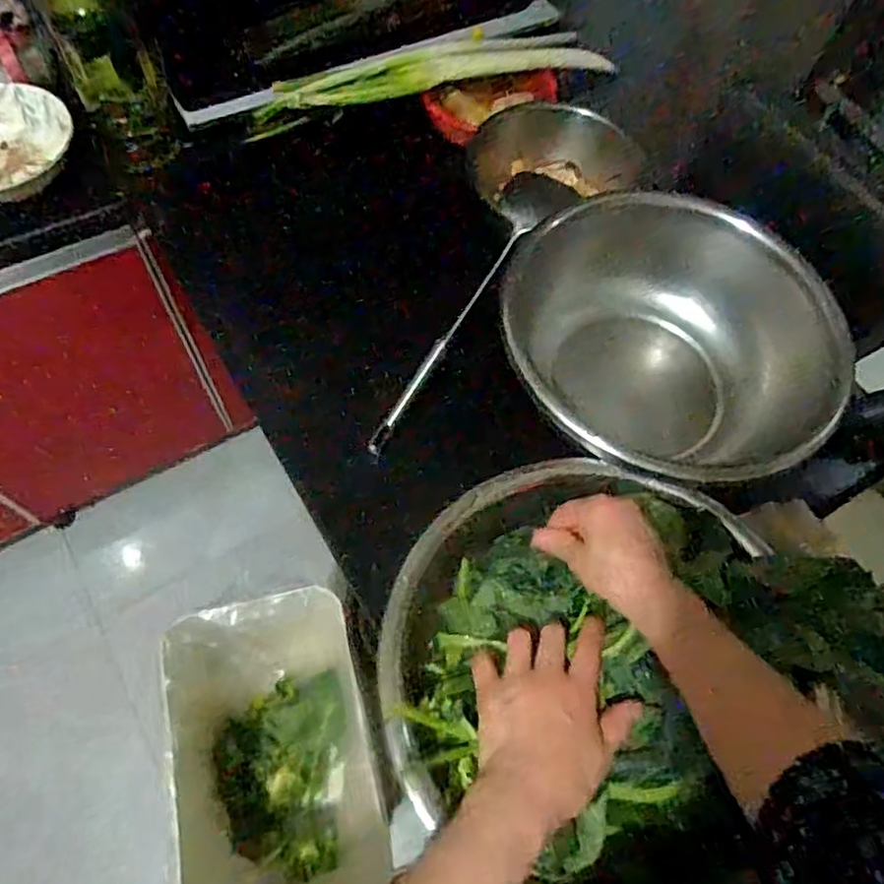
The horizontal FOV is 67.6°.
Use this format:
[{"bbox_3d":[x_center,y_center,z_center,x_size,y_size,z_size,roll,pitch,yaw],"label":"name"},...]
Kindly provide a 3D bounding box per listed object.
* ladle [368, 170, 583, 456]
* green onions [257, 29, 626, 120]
[{"bbox_3d":[0.030,-0.162,0.706,0.080,0.051,0.411,31,78,12],"label":"ladle"},{"bbox_3d":[-0.028,-0.462,0.826,0.410,0.038,0.090,-13,65,-9],"label":"green onions"}]

